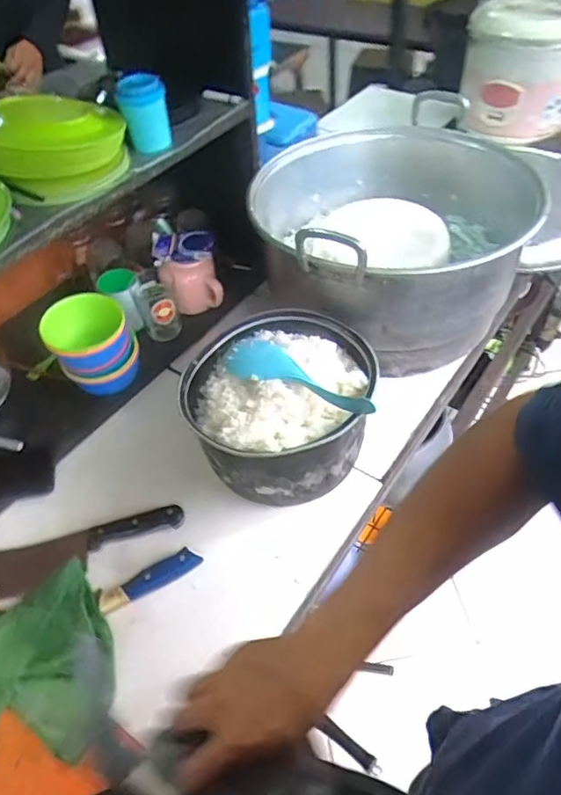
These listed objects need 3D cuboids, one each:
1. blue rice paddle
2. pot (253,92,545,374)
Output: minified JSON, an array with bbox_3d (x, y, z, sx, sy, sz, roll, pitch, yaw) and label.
[{"bbox_3d":[0.023,-0.022,0.627,0.184,0.025,0.055,22,54,23],"label":"blue rice paddle"},{"bbox_3d":[0.149,-0.253,0.839,0.406,0.204,0.431,-3,48,3],"label":"pot"}]

